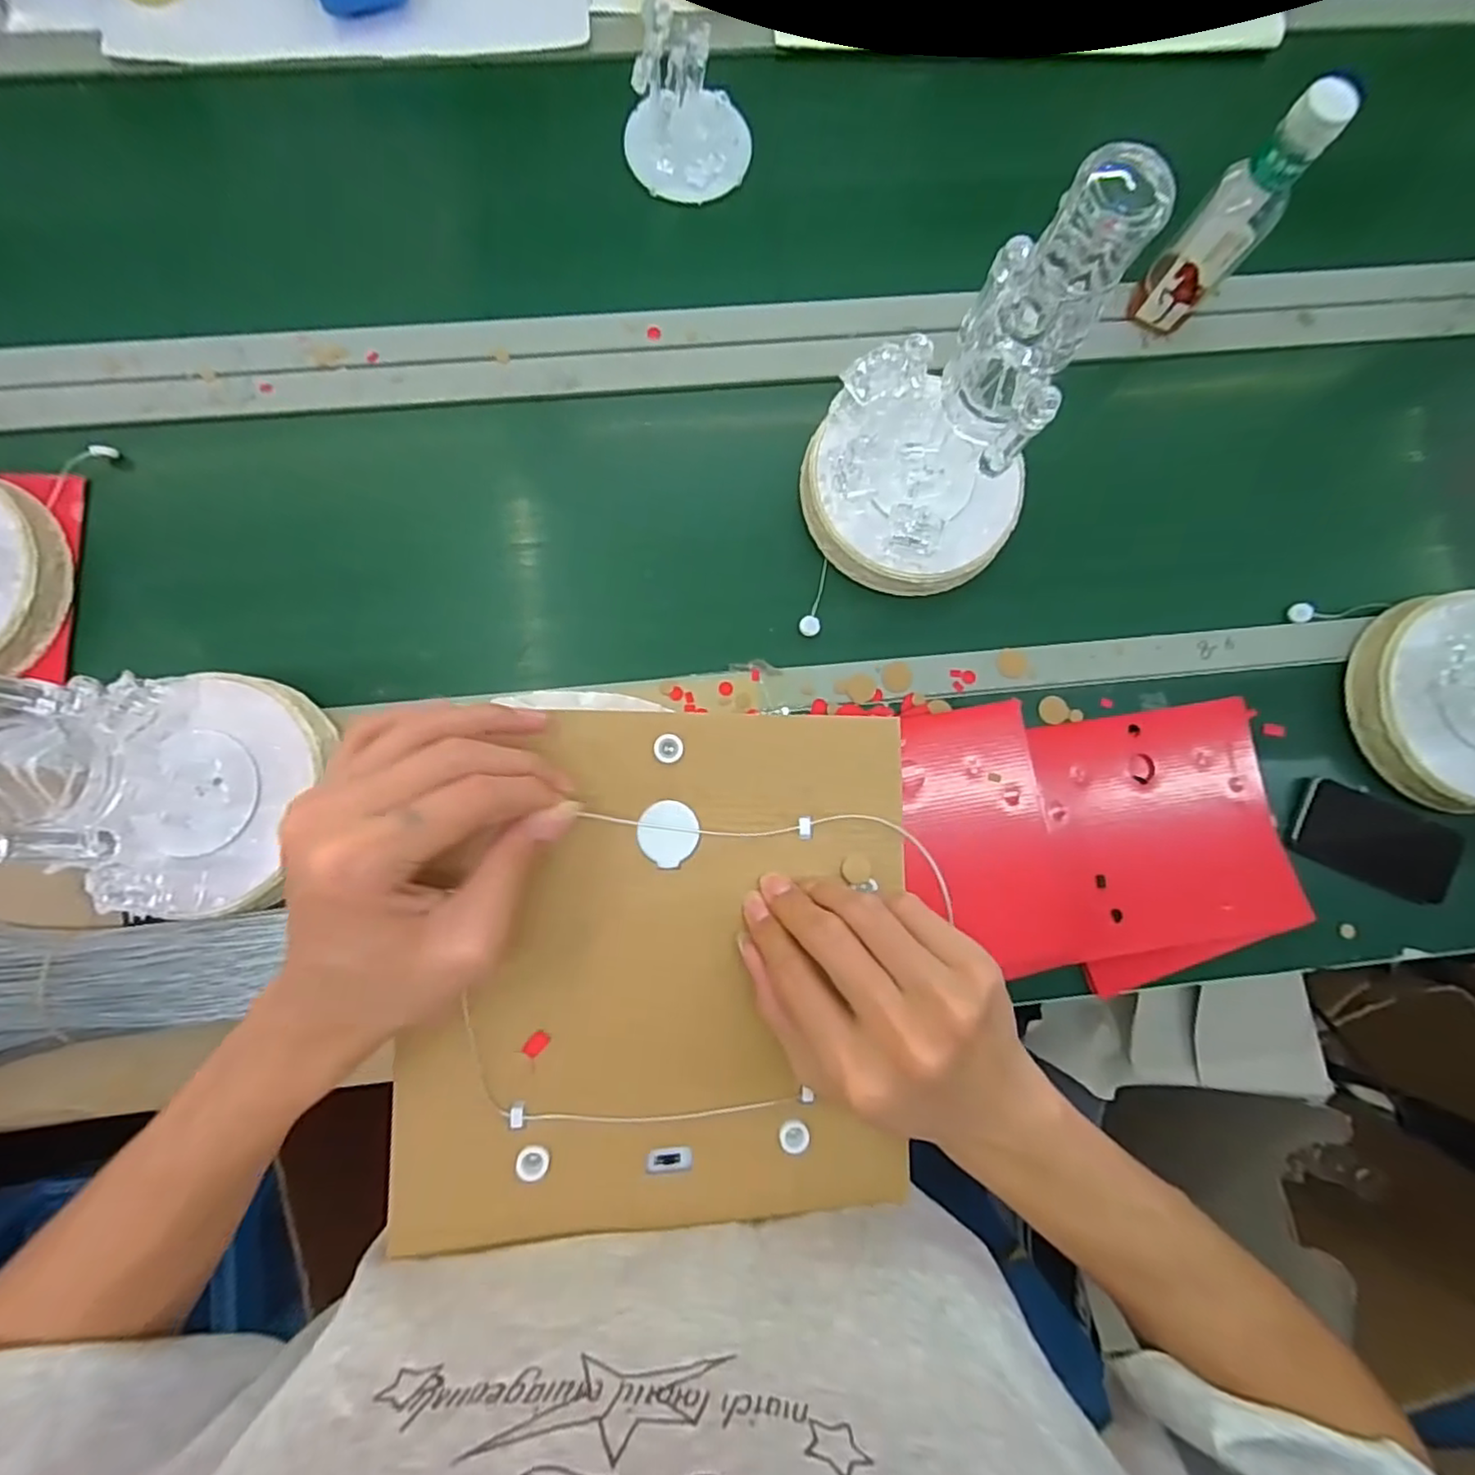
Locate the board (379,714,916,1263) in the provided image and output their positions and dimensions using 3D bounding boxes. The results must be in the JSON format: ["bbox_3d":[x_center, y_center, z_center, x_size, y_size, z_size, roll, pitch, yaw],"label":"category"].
[{"bbox_3d":[-0.028,0.098,0.284,0.210,0.009,0.214,2,86,-11],"label":"board"}]

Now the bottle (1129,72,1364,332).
[{"bbox_3d":[0.447,-0.465,0.603,0.061,0.207,0.052,31,84,2],"label":"bottle"}]

